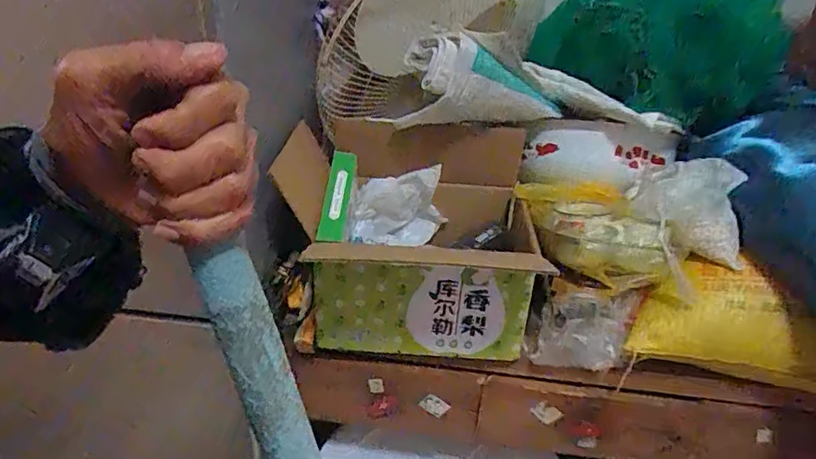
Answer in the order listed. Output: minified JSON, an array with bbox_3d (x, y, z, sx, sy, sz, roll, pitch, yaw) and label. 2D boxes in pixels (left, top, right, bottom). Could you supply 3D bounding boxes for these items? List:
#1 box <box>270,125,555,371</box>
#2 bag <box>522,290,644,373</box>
[{"bbox_3d":[0.018,0.011,0.850,0.366,0.285,0.233,6,30,3],"label":"box"},{"bbox_3d":[0.261,0.150,0.830,0.148,0.109,0.066,11,30,10],"label":"bag"}]

